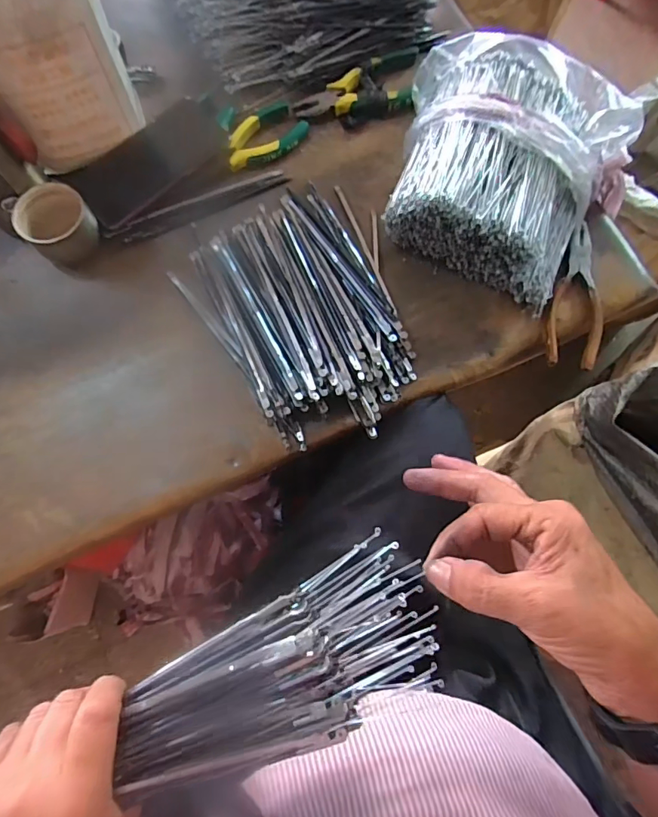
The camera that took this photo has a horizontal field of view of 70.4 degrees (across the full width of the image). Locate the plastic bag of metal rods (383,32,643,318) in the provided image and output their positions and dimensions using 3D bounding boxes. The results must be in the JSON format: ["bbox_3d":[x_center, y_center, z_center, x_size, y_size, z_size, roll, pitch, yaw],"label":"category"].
[{"bbox_3d":[0.159,-0.229,0.441,0.228,0.087,0.208,30,76,7],"label":"plastic bag of metal rods"}]

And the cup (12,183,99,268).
[{"bbox_3d":[-0.254,-0.172,0.446,0.060,0.046,0.061,0,75,-1],"label":"cup"}]

